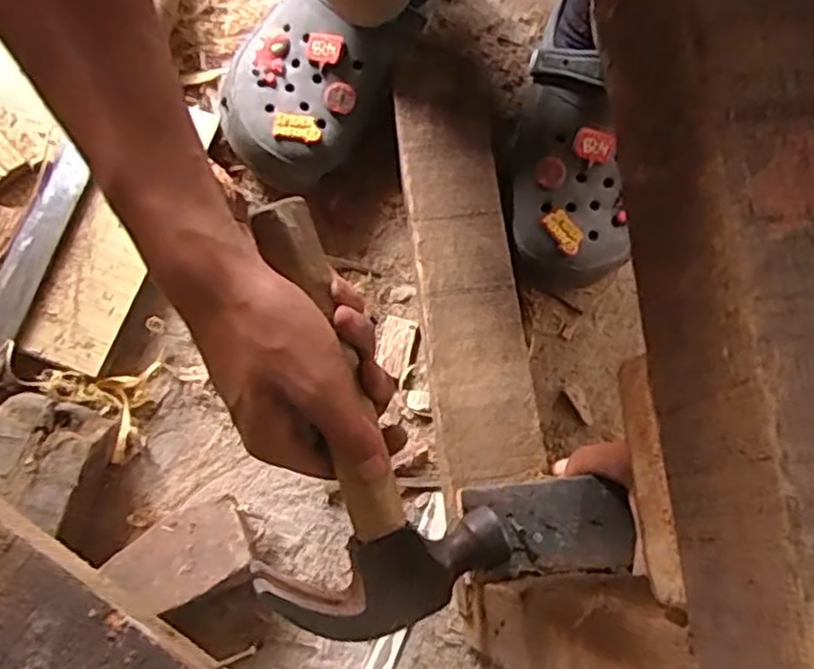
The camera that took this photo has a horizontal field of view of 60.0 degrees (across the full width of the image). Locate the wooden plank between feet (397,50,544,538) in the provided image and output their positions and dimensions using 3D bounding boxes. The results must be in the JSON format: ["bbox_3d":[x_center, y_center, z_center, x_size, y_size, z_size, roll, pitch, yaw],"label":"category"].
[{"bbox_3d":[0.037,-0.044,0.473,0.066,0.024,0.296,-5,75,-6],"label":"wooden plank between feet"}]

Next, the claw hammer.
[{"bbox_3d":[-0.030,0.041,0.343,0.118,0.037,0.212,-17,96,-7],"label":"claw hammer"}]

